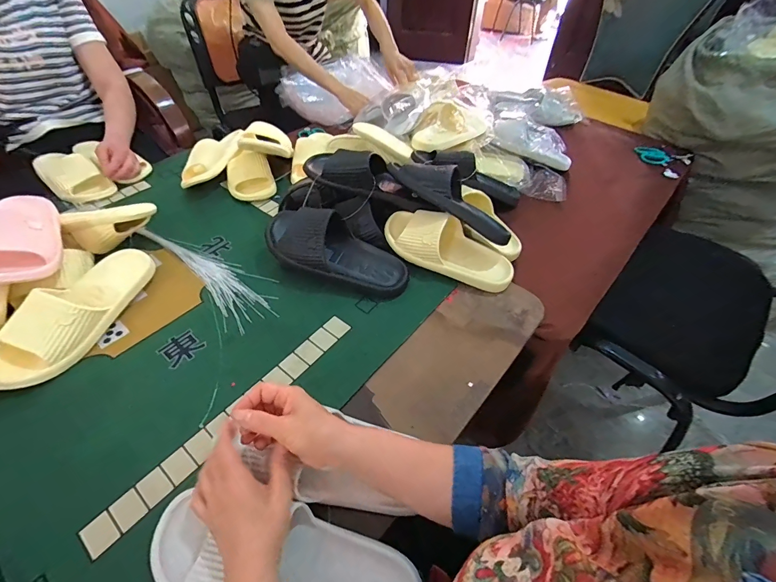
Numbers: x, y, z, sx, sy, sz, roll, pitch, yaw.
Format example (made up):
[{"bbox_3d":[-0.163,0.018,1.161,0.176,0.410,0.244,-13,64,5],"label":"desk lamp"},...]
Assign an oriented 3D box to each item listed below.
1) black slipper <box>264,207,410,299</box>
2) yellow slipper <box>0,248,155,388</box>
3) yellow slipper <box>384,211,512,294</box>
[{"bbox_3d":[-0.092,-0.074,0.623,0.275,0.082,0.104,25,53,3],"label":"black slipper"},{"bbox_3d":[-0.493,0.026,0.563,0.106,0.074,0.270,12,51,11],"label":"yellow slipper"},{"bbox_3d":[0.106,-0.081,0.642,0.245,0.077,0.088,18,52,16],"label":"yellow slipper"}]

